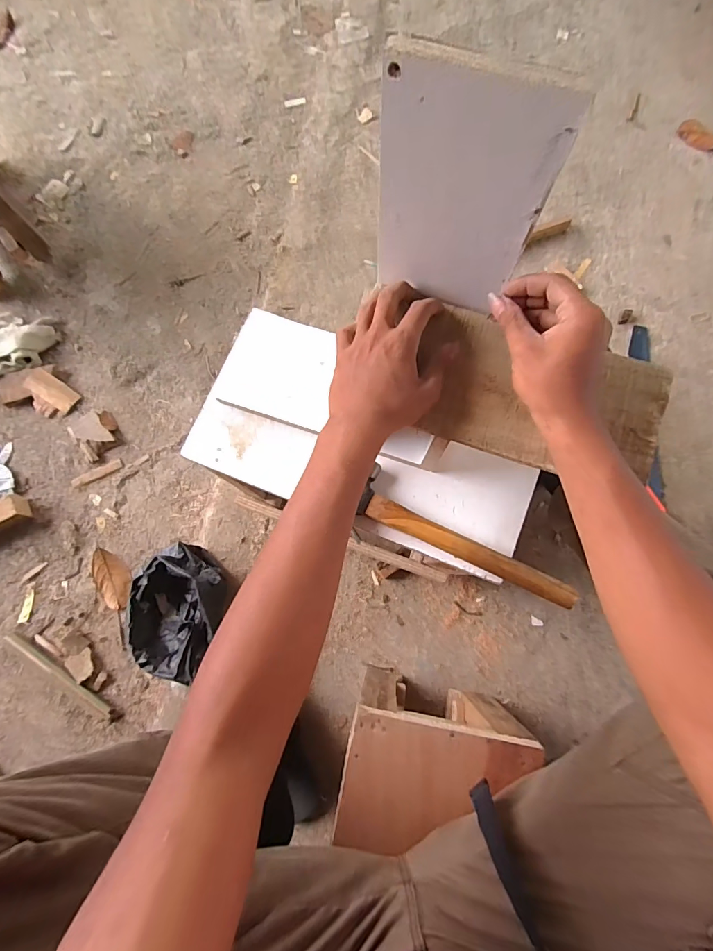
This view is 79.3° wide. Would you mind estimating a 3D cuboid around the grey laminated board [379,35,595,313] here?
[{"bbox_3d":[0.074,-0.202,0.324,0.117,0.184,0.016,20,79,5],"label":"grey laminated board"}]

